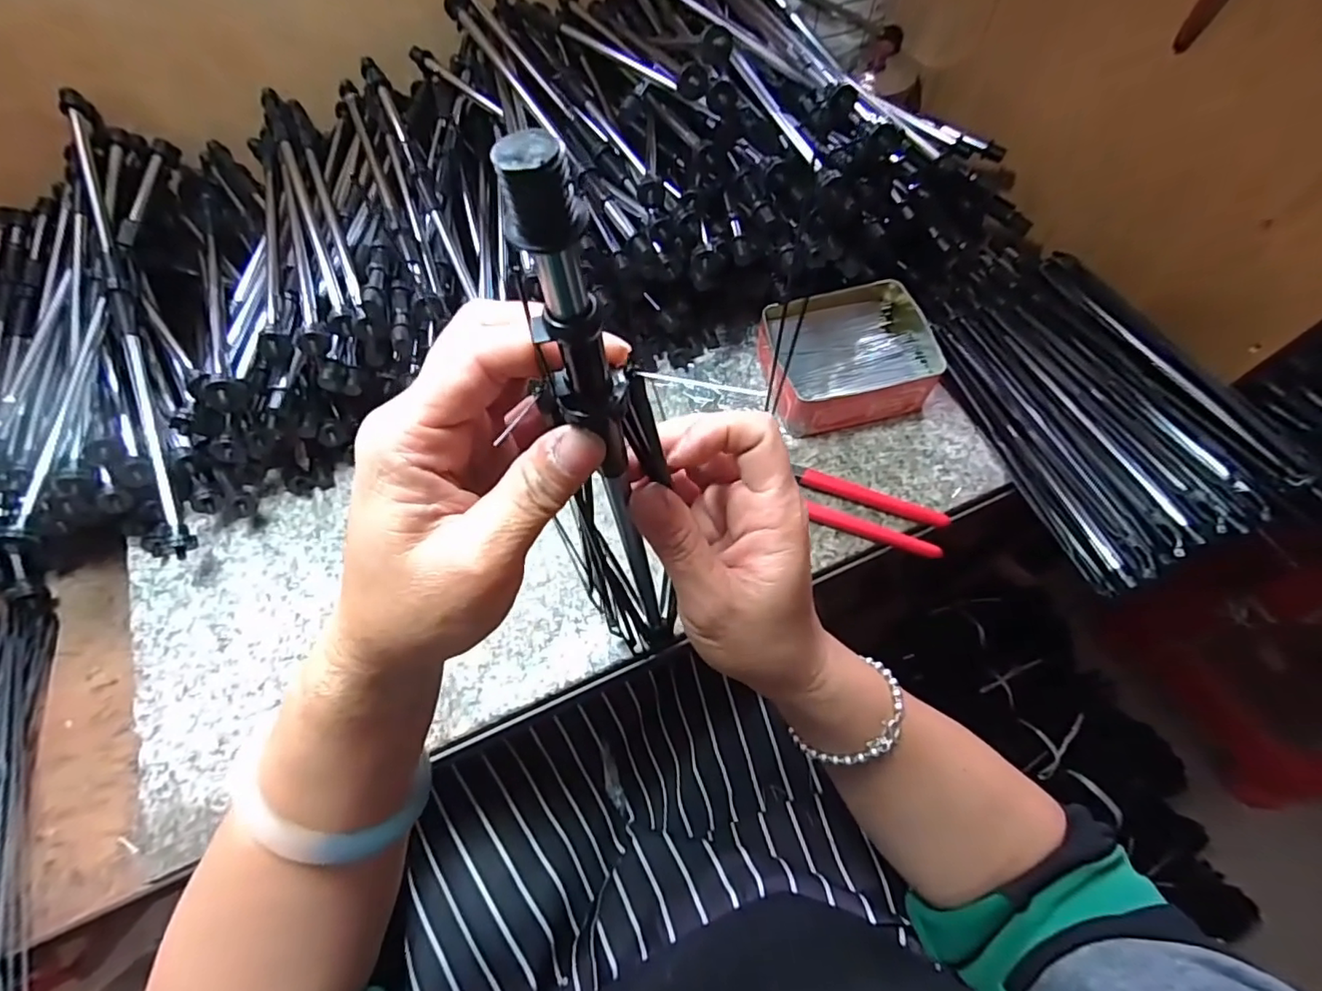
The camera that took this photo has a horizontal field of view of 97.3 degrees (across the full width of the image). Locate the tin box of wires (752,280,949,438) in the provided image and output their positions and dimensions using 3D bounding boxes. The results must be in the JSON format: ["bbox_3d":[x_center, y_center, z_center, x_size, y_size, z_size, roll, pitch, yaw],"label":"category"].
[{"bbox_3d":[0.146,-0.112,0.466,0.133,0.046,0.106,-13,65,-6],"label":"tin box of wires"}]

